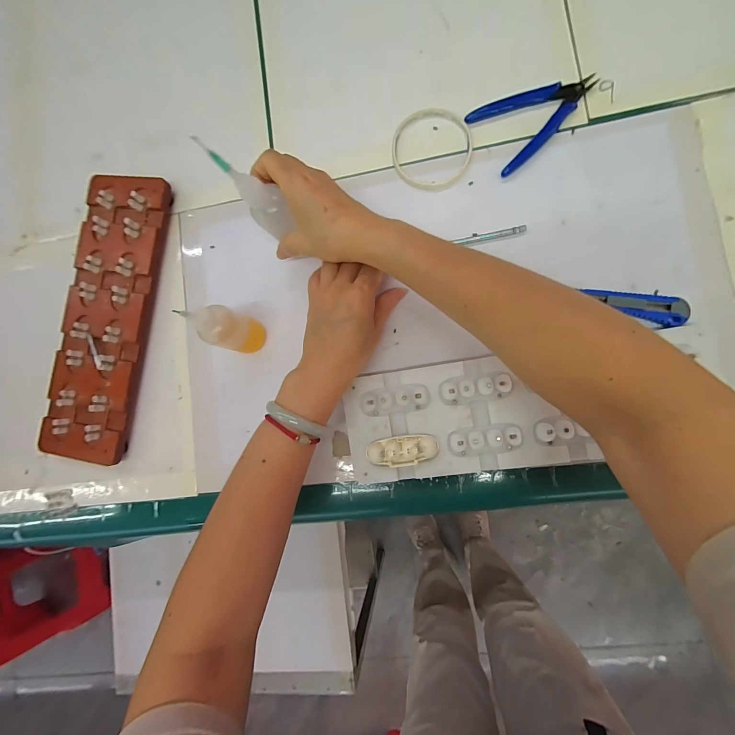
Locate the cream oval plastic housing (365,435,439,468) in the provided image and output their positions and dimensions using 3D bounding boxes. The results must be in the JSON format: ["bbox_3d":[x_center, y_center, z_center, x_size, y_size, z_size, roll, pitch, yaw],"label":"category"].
[{"bbox_3d":[0.031,0.076,0.294,0.063,0.016,0.026,-7,85,8],"label":"cream oval plastic housing"}]

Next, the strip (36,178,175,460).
[{"bbox_3d":[-0.289,-0.059,0.364,0.094,0.026,0.309,8,87,9],"label":"strip"}]

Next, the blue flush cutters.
[{"bbox_3d":[0.164,-0.248,0.320,0.111,0.006,0.074,-31,82,5],"label":"blue flush cutters"}]

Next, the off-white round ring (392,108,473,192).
[{"bbox_3d":[0.065,-0.223,0.333,0.079,0.004,0.087,-4,85,8],"label":"off-white round ring"}]

